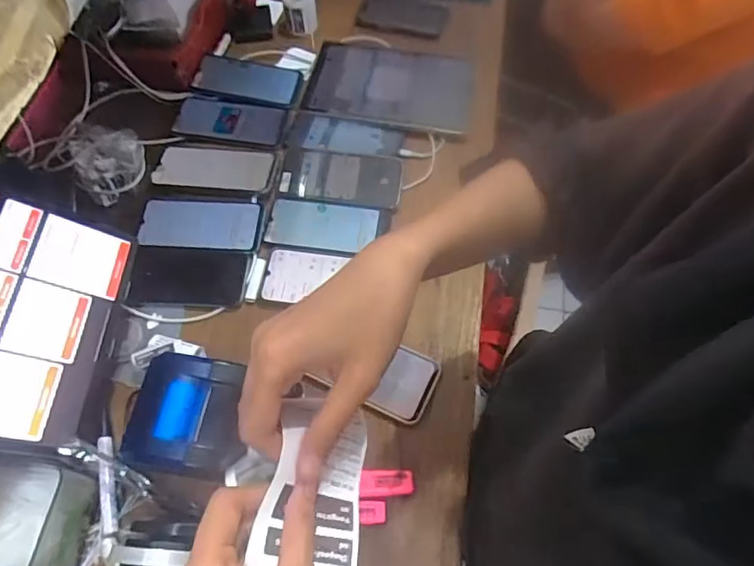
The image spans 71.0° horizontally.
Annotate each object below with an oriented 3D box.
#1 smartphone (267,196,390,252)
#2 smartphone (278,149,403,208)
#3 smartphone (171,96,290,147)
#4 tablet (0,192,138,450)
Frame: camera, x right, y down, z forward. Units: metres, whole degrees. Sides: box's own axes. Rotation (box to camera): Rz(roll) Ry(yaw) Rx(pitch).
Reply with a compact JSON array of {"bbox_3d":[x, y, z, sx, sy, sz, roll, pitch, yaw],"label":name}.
[{"bbox_3d":[-0.064,-0.075,0.702,0.159,0.015,0.072,5,62,4],"label":"smartphone"},{"bbox_3d":[-0.050,-0.148,0.723,0.163,0.010,0.080,8,63,6],"label":"smartphone"},{"bbox_3d":[-0.216,-0.240,0.782,0.162,0.014,0.075,6,62,5],"label":"smartphone"},{"bbox_3d":[-0.352,0.035,0.523,0.162,0.019,0.238,25,58,-33],"label":"tablet"}]

